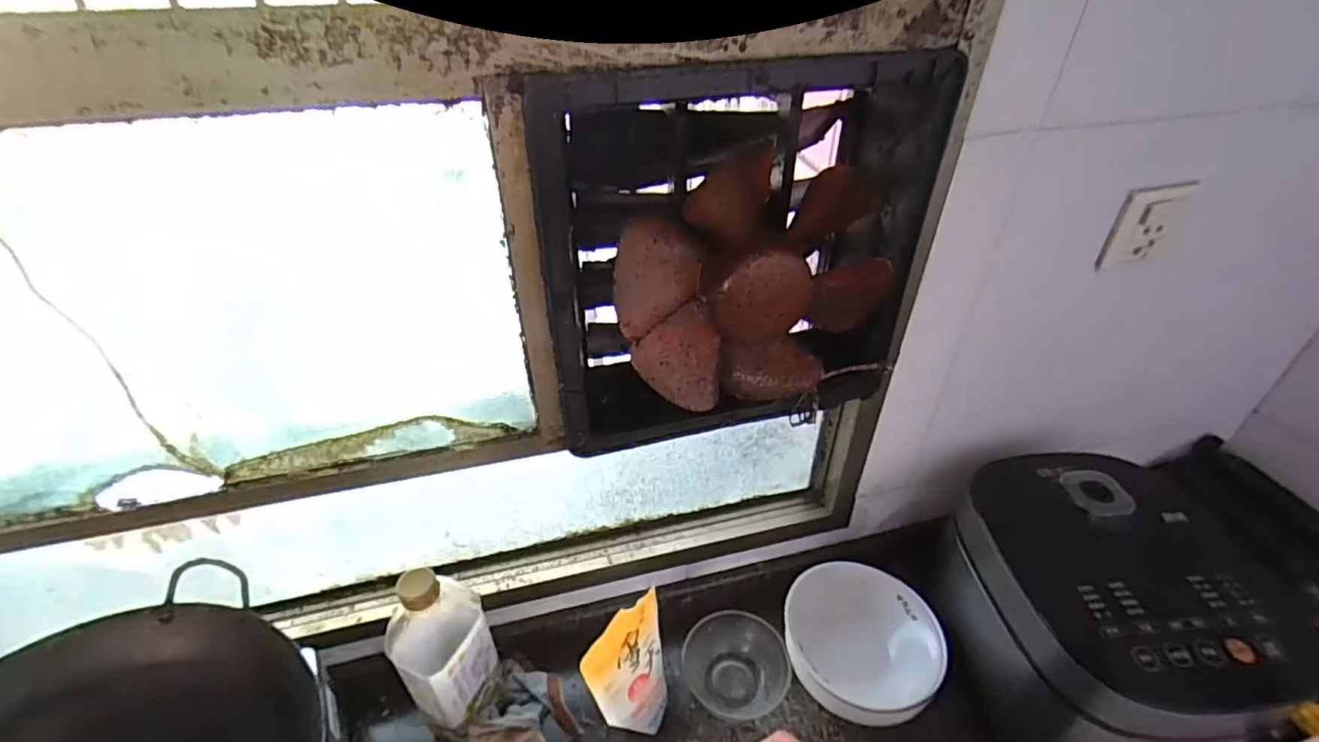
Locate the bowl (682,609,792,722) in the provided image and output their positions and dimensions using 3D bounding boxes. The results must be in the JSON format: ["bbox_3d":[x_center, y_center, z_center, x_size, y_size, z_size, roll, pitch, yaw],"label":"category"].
[{"bbox_3d":[0.089,0.348,0.717,0.115,0.057,0.099,-2,38,-4],"label":"bowl"}]

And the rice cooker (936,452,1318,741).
[{"bbox_3d":[0.455,0.269,0.660,0.217,0.258,0.284,-7,38,-9],"label":"rice cooker"}]

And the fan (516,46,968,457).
[{"bbox_3d":[0.069,-0.094,0.526,0.338,0.321,0.142,-11,39,-14],"label":"fan"}]

